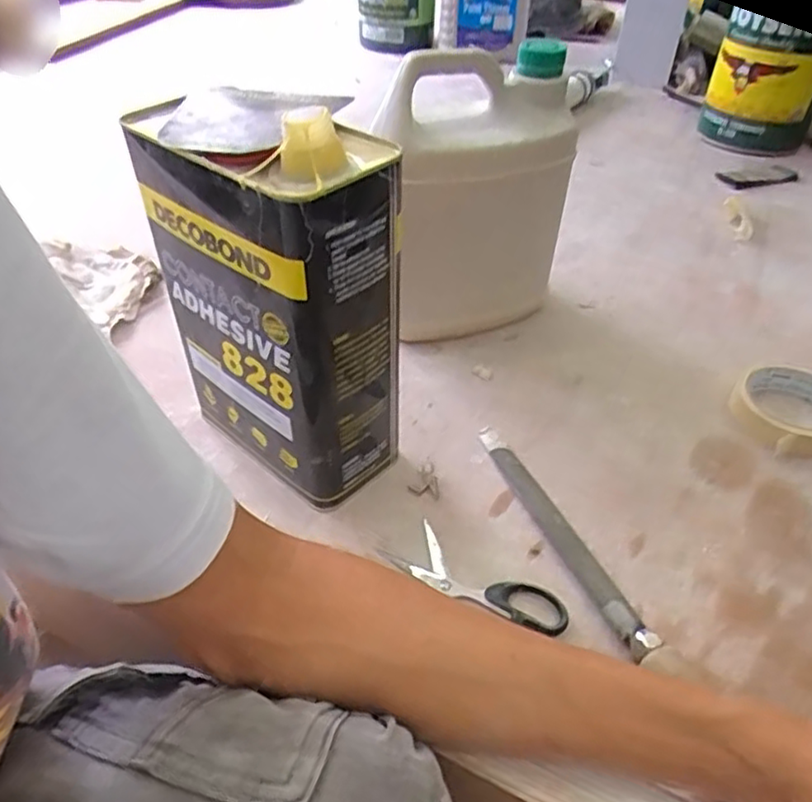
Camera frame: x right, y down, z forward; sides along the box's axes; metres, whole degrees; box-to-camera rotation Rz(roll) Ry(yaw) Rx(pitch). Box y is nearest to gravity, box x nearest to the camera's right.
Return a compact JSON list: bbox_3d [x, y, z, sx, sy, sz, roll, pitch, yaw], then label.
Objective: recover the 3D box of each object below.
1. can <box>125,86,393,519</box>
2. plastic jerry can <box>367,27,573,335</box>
[{"bbox_3d":[-0.086,-0.061,0.455,0.165,0.251,0.088,28,49,28],"label":"can"},{"bbox_3d":[0.056,-0.192,0.615,0.169,0.233,0.125,-9,43,-11],"label":"plastic jerry can"}]

